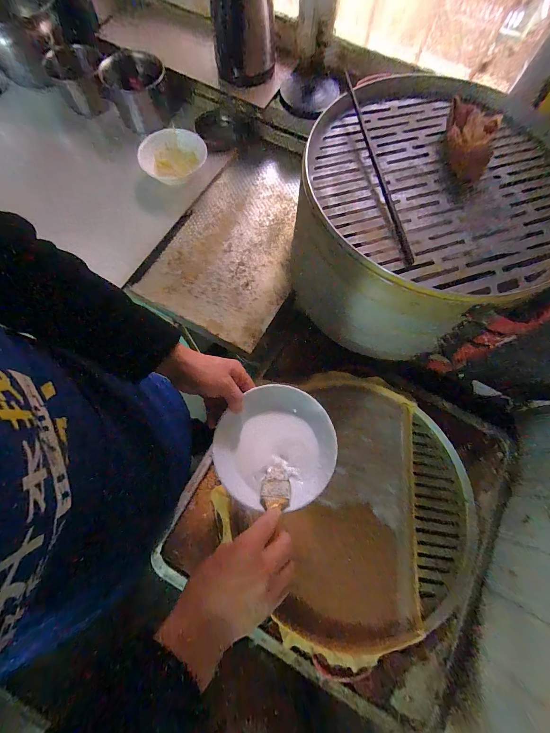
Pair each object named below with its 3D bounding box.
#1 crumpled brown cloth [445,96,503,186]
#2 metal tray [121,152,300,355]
[{"bbox_3d":[0.328,-0.397,0.495,0.061,0.061,0.162,-9,85,-5],"label":"crumpled brown cloth"},{"bbox_3d":[-0.077,-0.343,0.742,0.339,0.019,0.567,25,73,6],"label":"metal tray"}]

